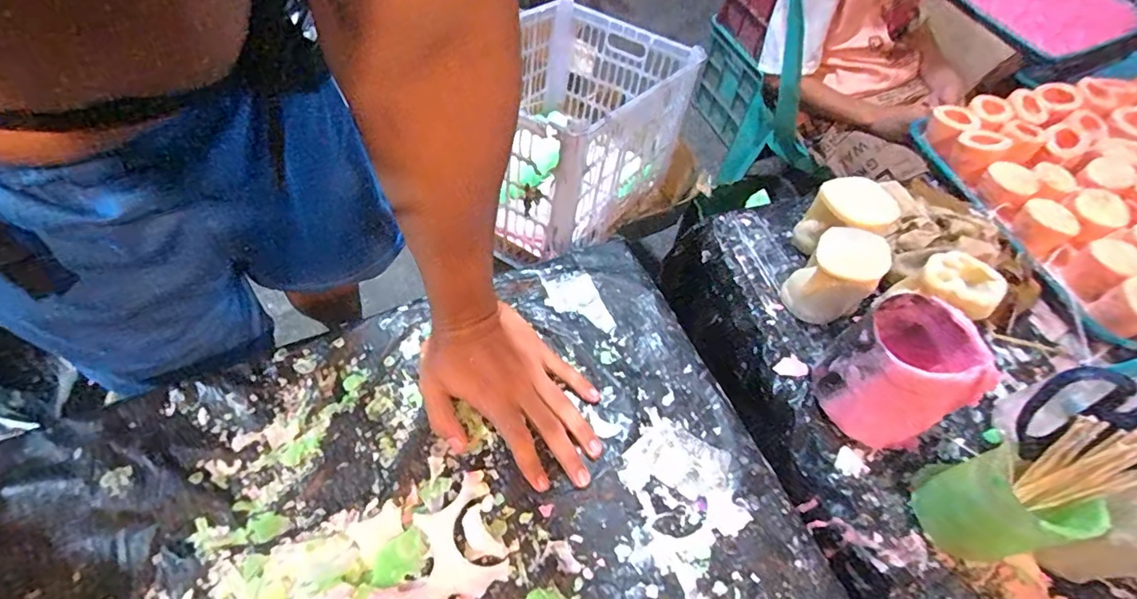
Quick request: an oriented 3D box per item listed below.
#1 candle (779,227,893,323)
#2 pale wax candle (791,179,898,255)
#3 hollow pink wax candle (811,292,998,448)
[{"bbox_3d":[0.250,-0.019,0.498,0.064,0.082,0.063,2,58,-3],"label":"candle"},{"bbox_3d":[0.282,-0.078,0.545,0.071,0.082,0.061,3,58,-3],"label":"pale wax candle"},{"bbox_3d":[0.269,0.062,0.439,0.082,0.114,0.095,-24,63,-18],"label":"hollow pink wax candle"}]

